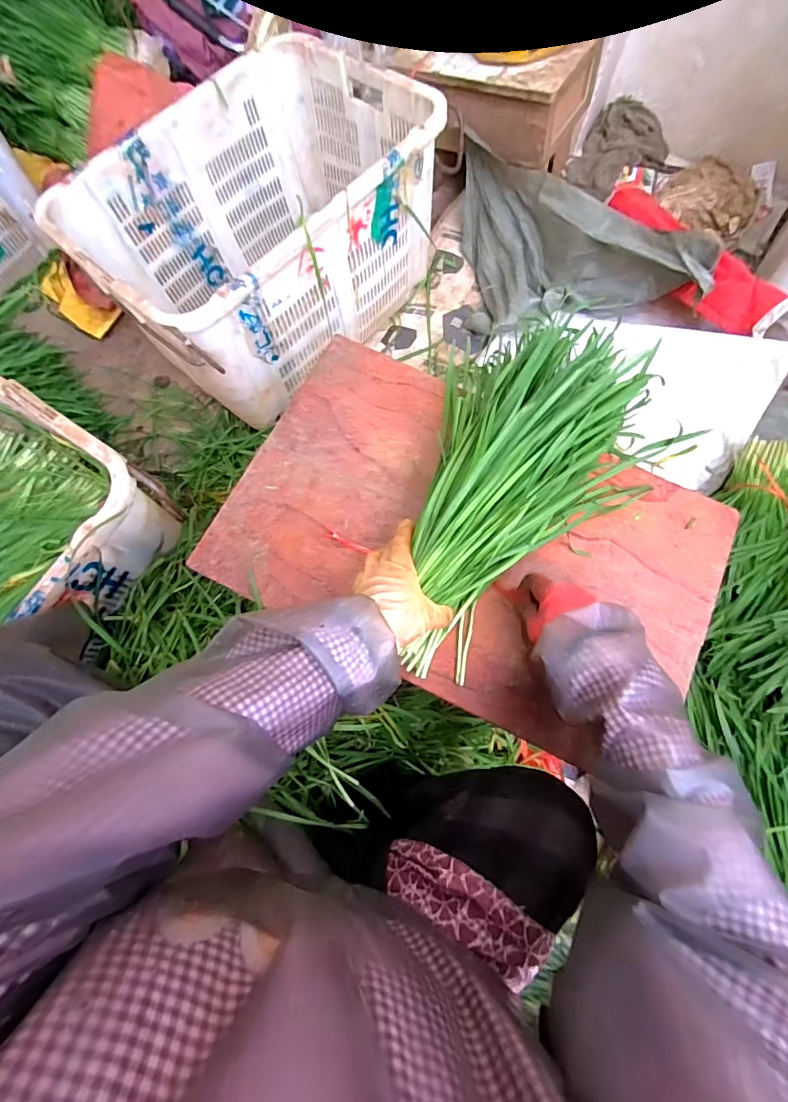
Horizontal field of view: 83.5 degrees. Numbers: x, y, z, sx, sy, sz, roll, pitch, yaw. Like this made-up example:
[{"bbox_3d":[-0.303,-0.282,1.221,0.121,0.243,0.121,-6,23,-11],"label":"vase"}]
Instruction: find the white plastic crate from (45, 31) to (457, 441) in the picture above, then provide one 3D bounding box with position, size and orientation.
[{"bbox_3d":[-0.264,-0.677,0.956,0.477,0.356,0.718,39,78,10],"label":"white plastic crate"}]

